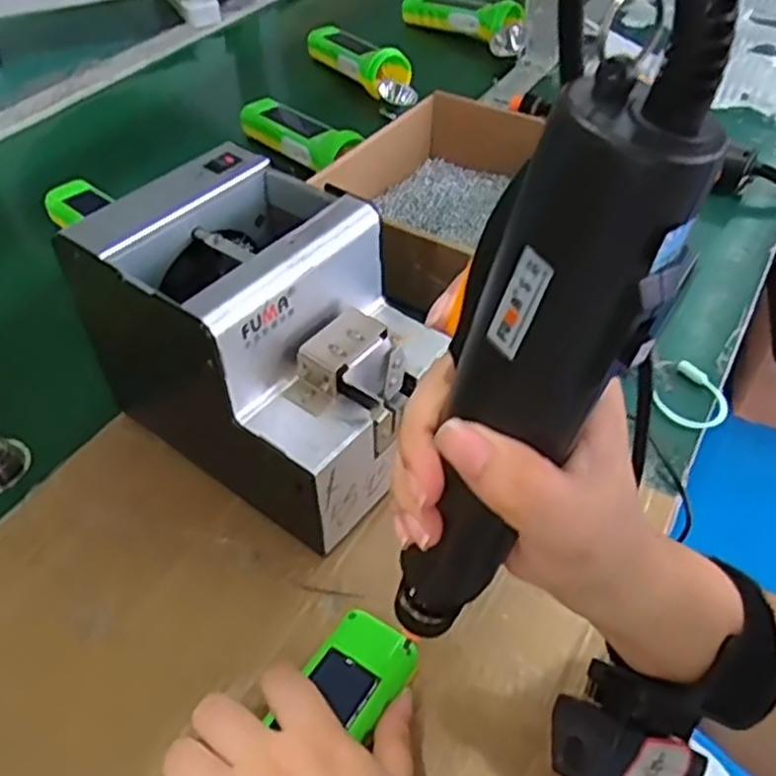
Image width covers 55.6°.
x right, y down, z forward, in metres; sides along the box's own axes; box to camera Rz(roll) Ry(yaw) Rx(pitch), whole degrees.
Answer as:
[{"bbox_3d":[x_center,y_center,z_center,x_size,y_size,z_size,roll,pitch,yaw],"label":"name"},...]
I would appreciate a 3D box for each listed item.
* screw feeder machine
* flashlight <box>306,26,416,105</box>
[{"bbox_3d":[-0.070,-0.027,0.431,0.182,0.148,0.130,29,53,27],"label":"screw feeder machine"},{"bbox_3d":[-0.026,-0.369,0.832,0.050,0.045,0.206,-25,50,-22],"label":"flashlight"}]

